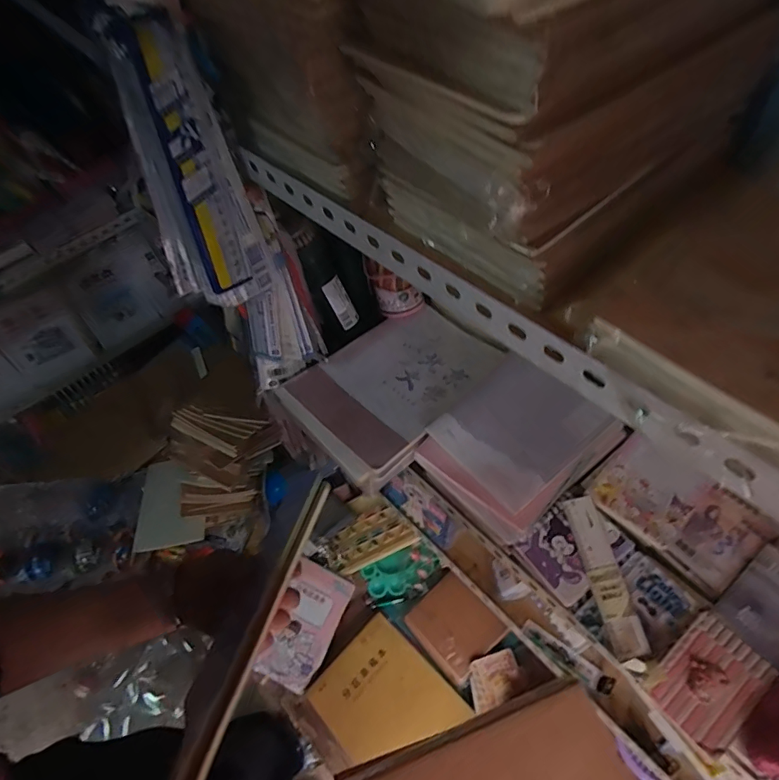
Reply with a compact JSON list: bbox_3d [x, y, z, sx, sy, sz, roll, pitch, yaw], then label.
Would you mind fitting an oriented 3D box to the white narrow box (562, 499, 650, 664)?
[{"bbox_3d":[0.228,0.194,0.520,0.034,0.020,0.158,-10,55,-2],"label":"white narrow box"}]

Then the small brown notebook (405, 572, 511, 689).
[{"bbox_3d":[0.118,0.428,0.894,0.129,0.007,0.144,-45,59,-9],"label":"small brown notebook"}]

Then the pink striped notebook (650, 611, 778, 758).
[{"bbox_3d":[0.305,0.275,0.463,0.105,0.005,0.070,-38,61,-19],"label":"pink striped notebook"}]

